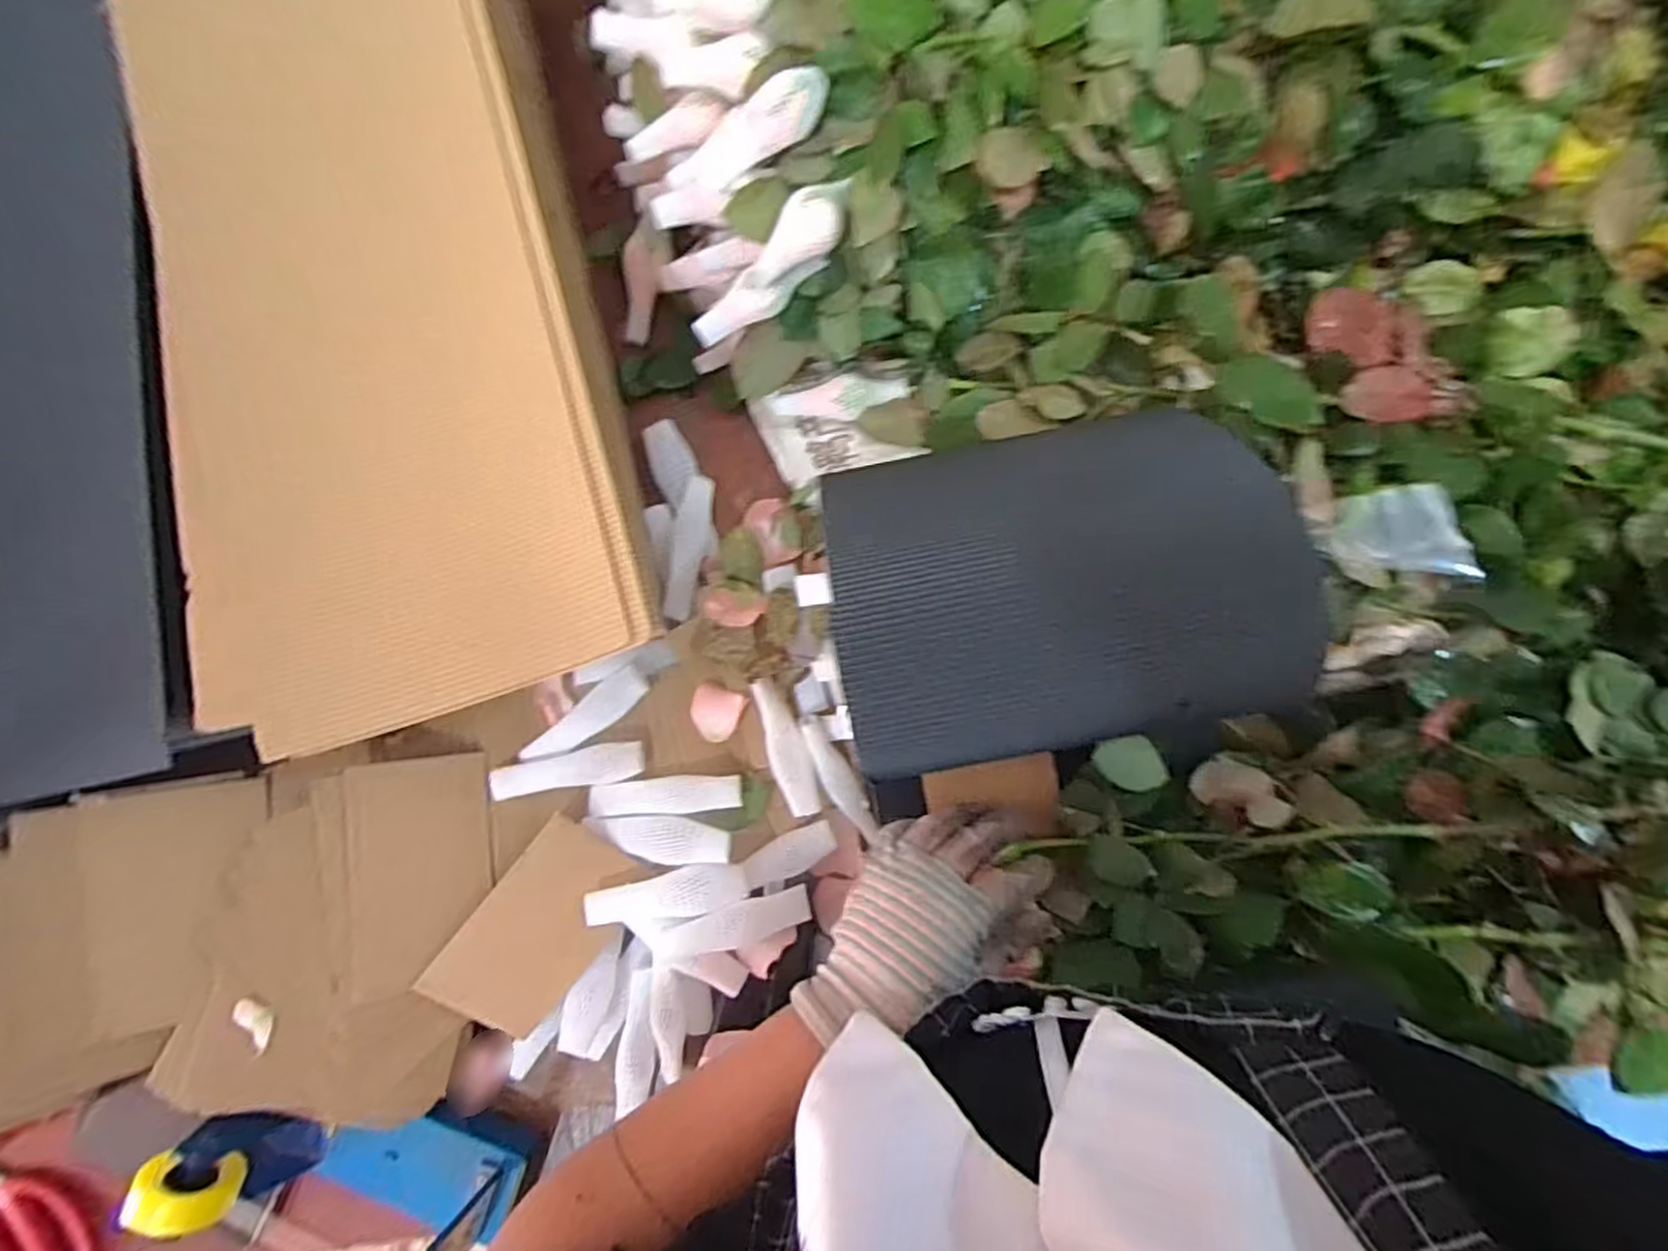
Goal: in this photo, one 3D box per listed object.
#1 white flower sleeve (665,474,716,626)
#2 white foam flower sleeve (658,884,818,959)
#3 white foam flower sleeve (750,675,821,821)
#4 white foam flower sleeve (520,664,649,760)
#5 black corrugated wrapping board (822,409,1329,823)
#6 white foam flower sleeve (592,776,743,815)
[{"bbox_3d":[-0.103,-0.055,0.541,0.022,0.024,0.104,6,83,5],"label":"white flower sleeve"},{"bbox_3d":[-0.063,0.191,0.489,0.098,0.005,0.027,-17,96,-4],"label":"white foam flower sleeve"},{"bbox_3d":[-0.031,0.079,0.497,0.023,0.015,0.090,-16,82,2],"label":"white foam flower sleeve"},{"bbox_3d":[-0.163,0.061,0.501,0.093,0.010,0.024,-35,82,-1],"label":"white foam flower sleeve"},{"bbox_3d":[0.107,-0.021,0.393,0.208,0.094,0.178,-10,82,3],"label":"black corrugated wrapping board"},{"bbox_3d":[-0.108,0.110,0.497,0.095,0.005,0.024,-3,65,-6],"label":"white foam flower sleeve"}]

